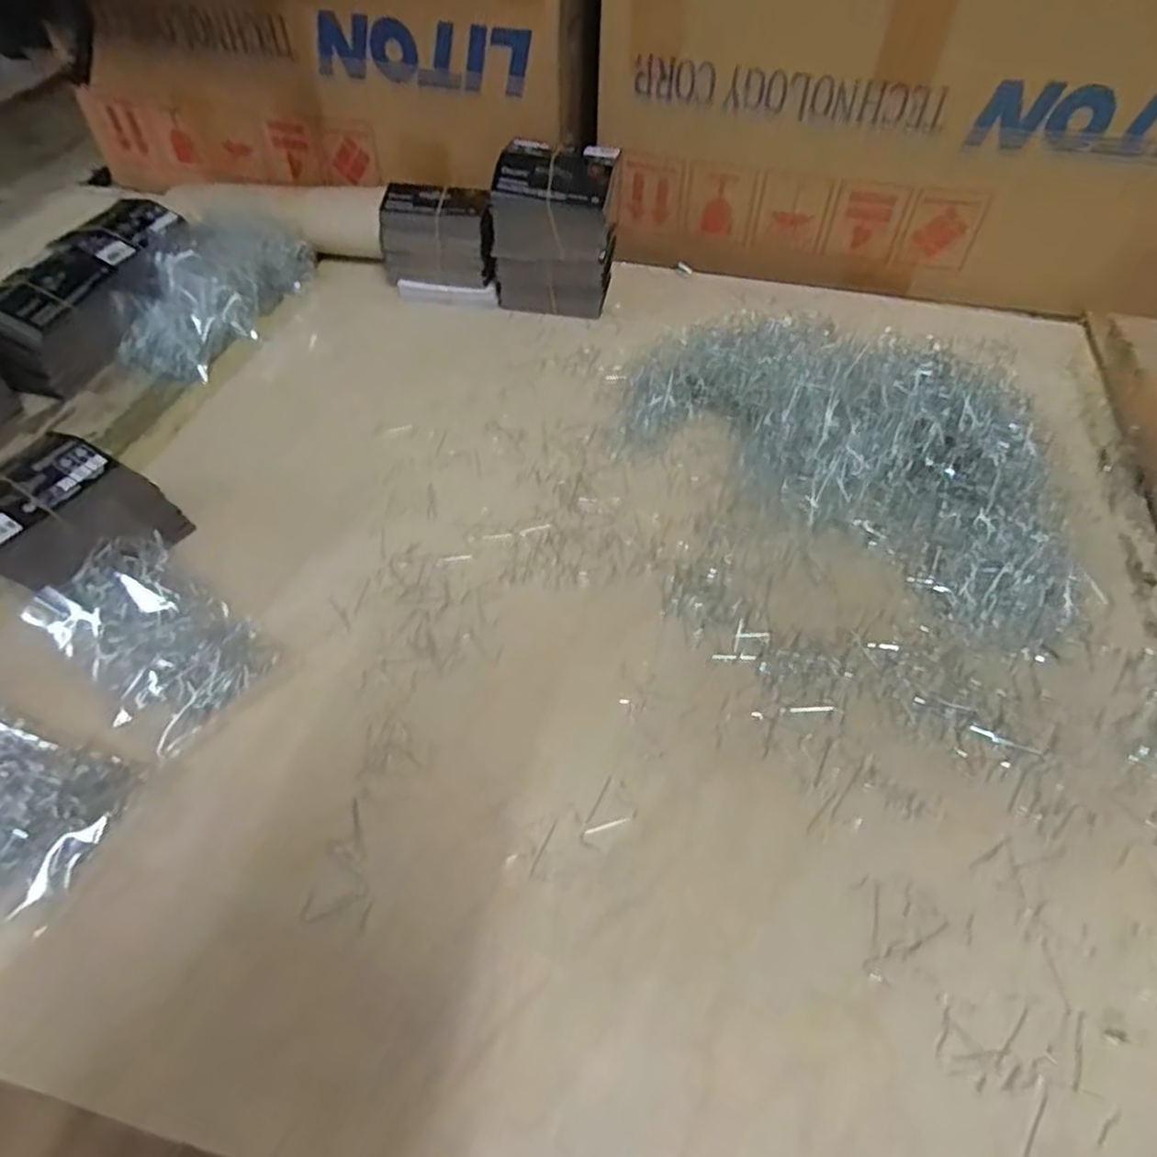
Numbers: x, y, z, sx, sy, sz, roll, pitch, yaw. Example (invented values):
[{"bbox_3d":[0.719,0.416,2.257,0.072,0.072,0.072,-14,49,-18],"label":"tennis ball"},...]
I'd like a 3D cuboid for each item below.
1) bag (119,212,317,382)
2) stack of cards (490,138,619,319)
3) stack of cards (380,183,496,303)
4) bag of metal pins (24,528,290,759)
[{"bbox_3d":[-0.349,-0.278,0.705,0.093,0.064,0.210,13,52,8],"label":"bag"},{"bbox_3d":[-0.023,-0.317,0.689,0.111,0.143,0.073,6,51,3],"label":"stack of cards"},{"bbox_3d":[-0.134,-0.325,0.724,0.119,0.092,0.056,9,51,5],"label":"stack of cards"},{"bbox_3d":[-0.262,0.034,0.458,0.139,0.032,0.087,31,56,21],"label":"bag of metal pins"}]

